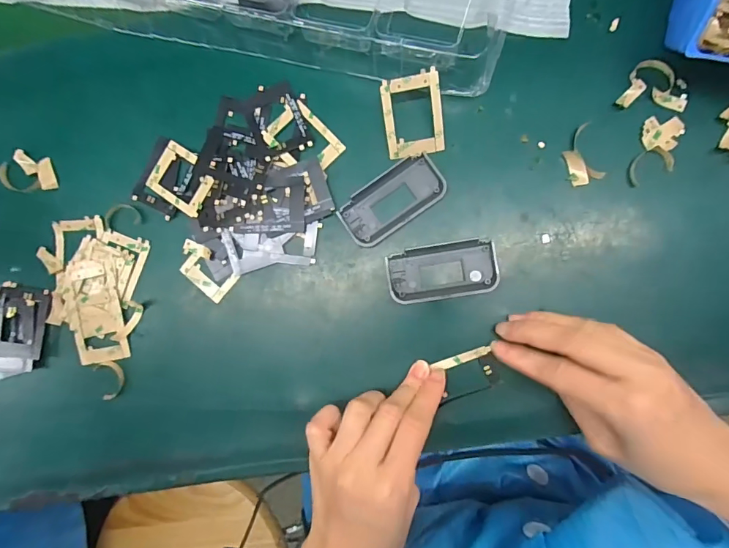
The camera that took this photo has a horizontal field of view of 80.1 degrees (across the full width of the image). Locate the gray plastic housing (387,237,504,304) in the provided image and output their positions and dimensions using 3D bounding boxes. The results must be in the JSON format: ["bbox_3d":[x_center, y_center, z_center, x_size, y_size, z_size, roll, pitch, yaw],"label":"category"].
[{"bbox_3d":[0.055,-0.002,0.306,0.075,0.010,0.038,-9,88,5],"label":"gray plastic housing"}]

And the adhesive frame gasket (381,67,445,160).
[{"bbox_3d":[0.034,-0.110,0.301,0.040,0.005,0.054,-7,115,6],"label":"adhesive frame gasket"}]

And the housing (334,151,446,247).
[{"bbox_3d":[0.020,-0.053,0.311,0.076,0.006,0.038,-36,86,4],"label":"housing"}]

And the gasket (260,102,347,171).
[{"bbox_3d":[-0.047,-0.096,0.319,0.053,0.004,0.045,45,86,5],"label":"gasket"}]

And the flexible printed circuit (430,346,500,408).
[{"bbox_3d":[0.072,0.071,0.304,0.044,0.007,0.030,-21,93,5],"label":"flexible printed circuit"}]

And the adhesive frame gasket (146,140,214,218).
[{"bbox_3d":[-0.136,-0.071,0.323,0.052,0.004,0.039,32,93,15],"label":"adhesive frame gasket"}]

